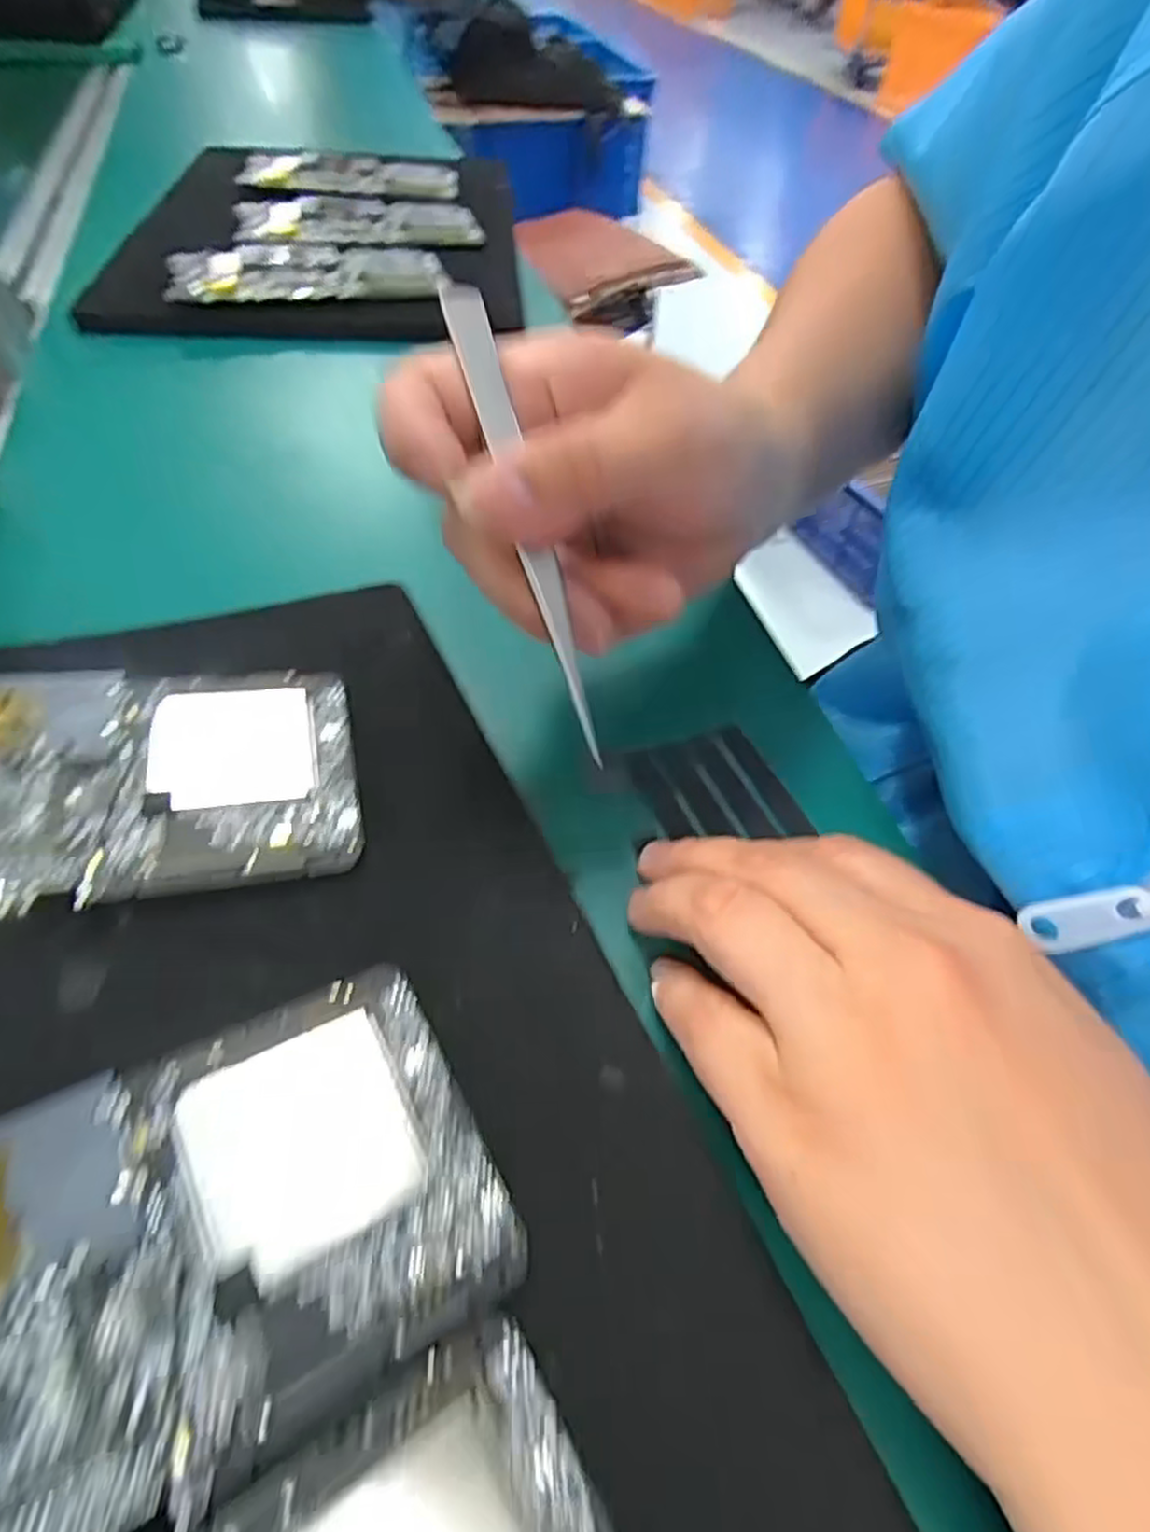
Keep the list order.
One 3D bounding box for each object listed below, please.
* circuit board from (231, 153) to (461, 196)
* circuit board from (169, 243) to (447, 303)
[{"bbox_3d":[-0.168,-0.445,0.555,0.155,0.016,0.080,-6,52,-7],"label":"circuit board"},{"bbox_3d":[-0.156,-0.294,0.437,0.155,0.014,0.073,-15,54,-14],"label":"circuit board"}]

